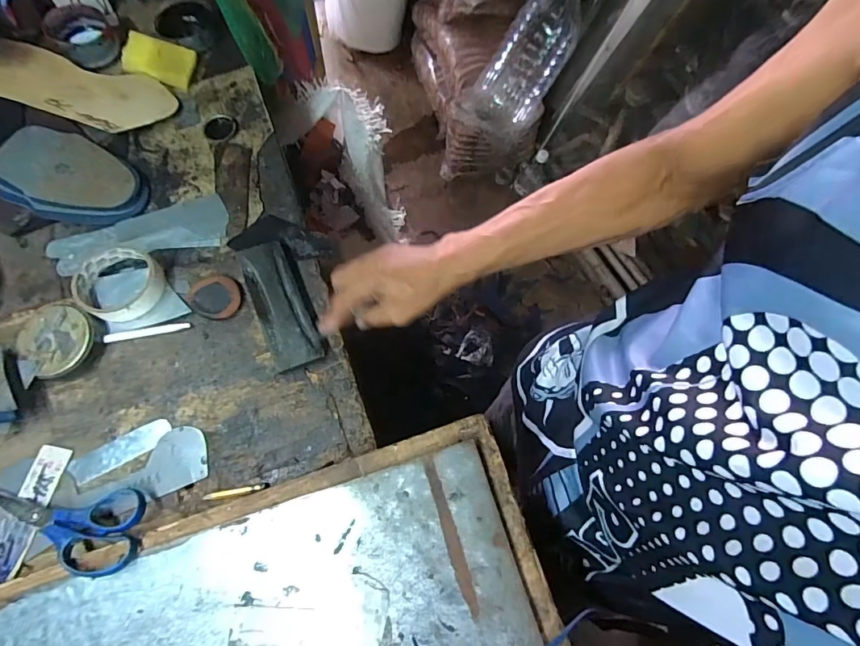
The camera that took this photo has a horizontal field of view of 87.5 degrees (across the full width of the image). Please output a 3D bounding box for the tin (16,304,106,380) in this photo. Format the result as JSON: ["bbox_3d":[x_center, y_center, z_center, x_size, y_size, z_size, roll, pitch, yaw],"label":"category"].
[{"bbox_3d":[-0.393,0.021,0.469,0.083,0.025,0.075,4,71,-1],"label":"tin"}]

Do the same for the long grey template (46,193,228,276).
[{"bbox_3d":[-0.351,-0.106,0.548,0.200,0.007,0.071,-18,73,-11],"label":"long grey template"}]

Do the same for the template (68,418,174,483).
[{"bbox_3d":[-0.309,0.127,0.450,0.097,0.004,0.027,-27,74,-11],"label":"template"}]

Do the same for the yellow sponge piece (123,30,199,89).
[{"bbox_3d":[-0.368,-0.360,0.614,0.082,0.008,0.054,12,93,-21],"label":"yellow sponge piece"}]

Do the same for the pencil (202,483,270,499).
[{"bbox_3d":[-0.190,0.165,0.439,0.063,0.007,0.007,-8,71,-5],"label":"pencil"}]

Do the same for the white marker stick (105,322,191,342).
[{"bbox_3d":[-0.306,0.009,0.486,0.087,0.004,0.010,-9,71,-6],"label":"white marker stick"}]

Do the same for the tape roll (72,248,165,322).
[{"bbox_3d":[-0.339,-0.043,0.495,0.086,0.023,0.082,1,71,-2],"label":"tape roll"}]

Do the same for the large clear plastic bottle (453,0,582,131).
[{"bbox_3d":[0.292,-0.774,1.339,0.188,0.190,0.479,51,121,14],"label":"large clear plastic bottle"}]

